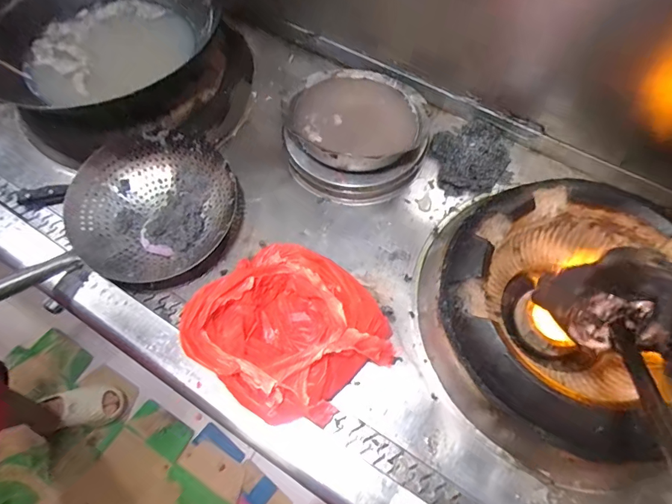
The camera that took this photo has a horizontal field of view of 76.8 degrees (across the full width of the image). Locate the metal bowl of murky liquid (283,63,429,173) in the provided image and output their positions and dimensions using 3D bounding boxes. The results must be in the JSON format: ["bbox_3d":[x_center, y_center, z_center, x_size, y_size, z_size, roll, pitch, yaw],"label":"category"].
[{"bbox_3d":[0.047,-0.276,0.861,0.255,0.062,0.272,-27,71,-16],"label":"metal bowl of murky liquid"}]

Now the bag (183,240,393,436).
[{"bbox_3d":[-0.070,0.127,0.694,0.303,0.115,0.270,29,67,12],"label":"bag"}]

